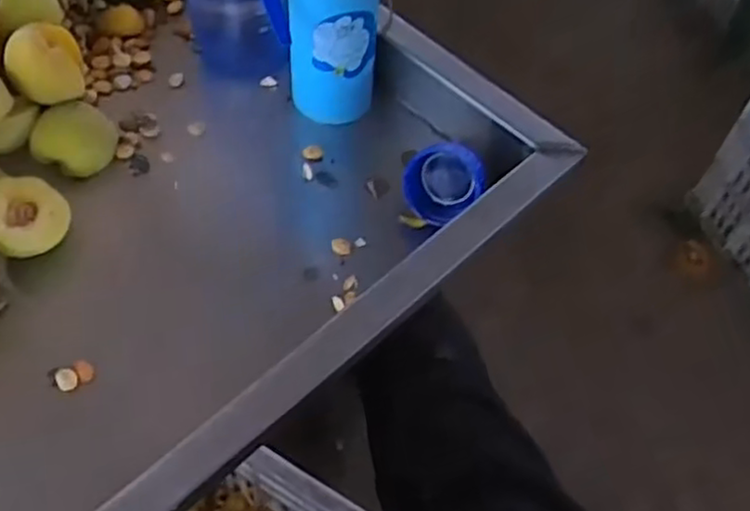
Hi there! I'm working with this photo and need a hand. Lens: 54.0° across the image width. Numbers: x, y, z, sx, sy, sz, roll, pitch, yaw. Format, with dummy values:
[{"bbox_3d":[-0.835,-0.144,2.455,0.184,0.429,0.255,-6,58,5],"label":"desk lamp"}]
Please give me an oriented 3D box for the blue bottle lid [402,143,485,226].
[{"bbox_3d":[0.053,-0.057,0.543,0.056,0.061,0.036,23,31,9],"label":"blue bottle lid"}]

